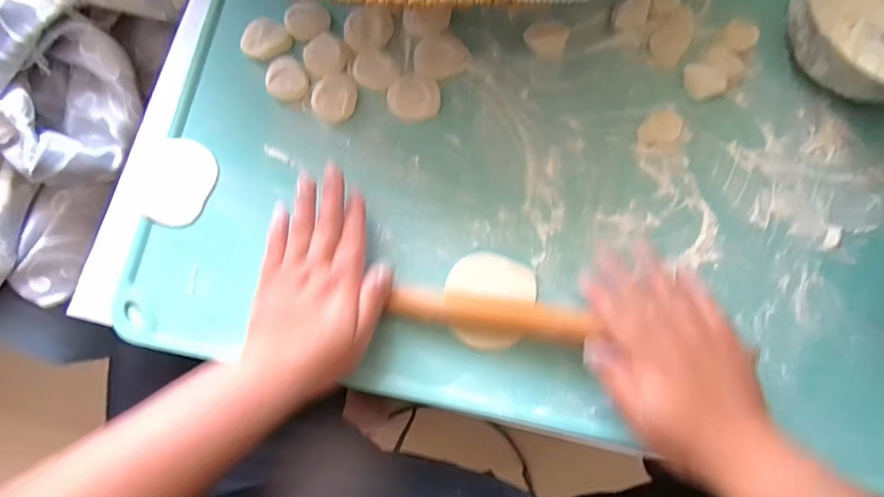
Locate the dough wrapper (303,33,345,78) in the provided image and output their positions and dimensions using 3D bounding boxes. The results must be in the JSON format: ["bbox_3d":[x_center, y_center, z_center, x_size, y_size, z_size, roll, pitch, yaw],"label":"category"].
[{"bbox_3d":[-0.098,-0.160,0.392,0.032,0.004,0.036,-16,80,-2],"label":"dough wrapper"}]

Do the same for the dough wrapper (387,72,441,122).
[{"bbox_3d":[-0.022,-0.124,0.388,0.041,0.004,0.041,-5,80,0],"label":"dough wrapper"}]

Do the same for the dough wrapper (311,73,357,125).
[{"bbox_3d":[-0.087,-0.122,0.385,0.035,0.004,0.041,9,80,2],"label":"dough wrapper"}]

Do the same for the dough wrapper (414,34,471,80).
[{"bbox_3d":[0.000,-0.159,0.394,0.044,0.004,0.037,-15,80,-2],"label":"dough wrapper"}]

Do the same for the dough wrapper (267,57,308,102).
[{"bbox_3d":[-0.127,-0.139,0.391,0.032,0.008,0.035,0,80,1],"label":"dough wrapper"}]

